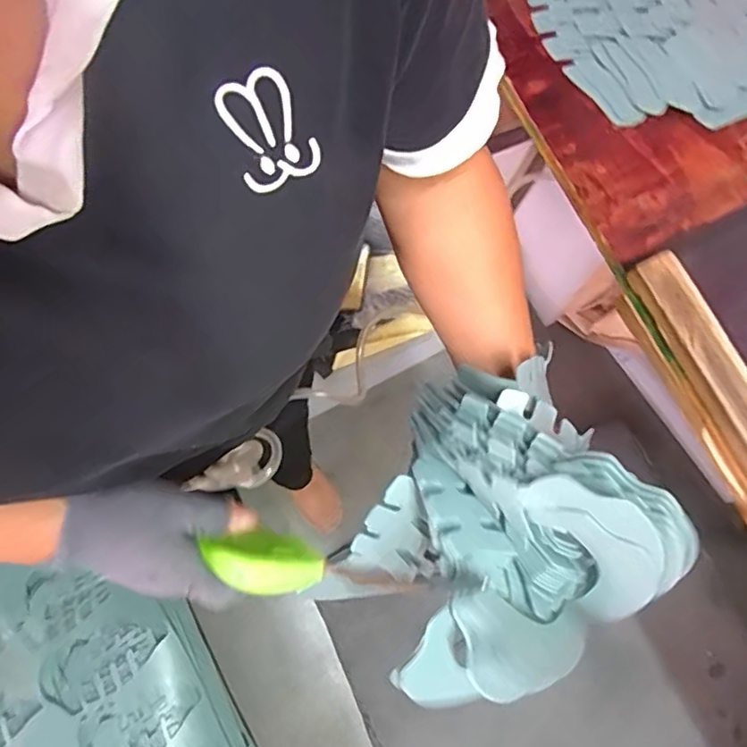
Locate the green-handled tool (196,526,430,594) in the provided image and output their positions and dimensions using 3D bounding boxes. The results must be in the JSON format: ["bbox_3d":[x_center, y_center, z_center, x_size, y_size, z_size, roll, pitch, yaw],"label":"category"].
[{"bbox_3d":[-0.038,0.117,0.348,0.128,0.019,0.033,8,77,5],"label":"green-handled tool"}]

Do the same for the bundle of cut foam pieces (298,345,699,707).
[{"bbox_3d":[0.077,0.100,0.364,0.168,0.122,0.206,38,80,9],"label":"bundle of cut foam pieces"}]

